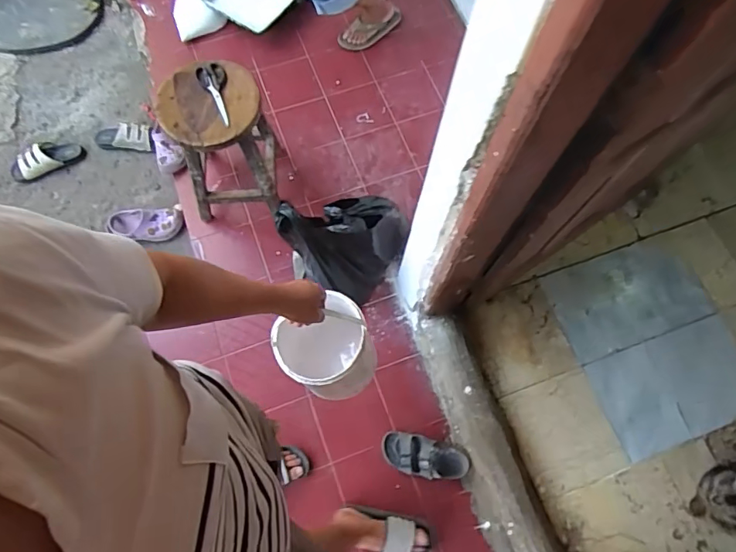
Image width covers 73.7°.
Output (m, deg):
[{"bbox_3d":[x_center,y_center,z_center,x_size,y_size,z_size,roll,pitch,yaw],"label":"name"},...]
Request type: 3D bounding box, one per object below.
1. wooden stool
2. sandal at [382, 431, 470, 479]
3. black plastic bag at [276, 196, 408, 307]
[{"bbox_3d":[-0.440,-0.393,1.499,0.290,0.419,0.288,-8,71,-4],"label":"wooden stool"},{"bbox_3d":[0.157,0.499,1.354,0.240,0.063,0.106,13,69,4],"label":"sandal"},{"bbox_3d":[-0.060,-0.068,1.422,0.336,0.364,0.186,-5,71,-3],"label":"black plastic bag"}]

